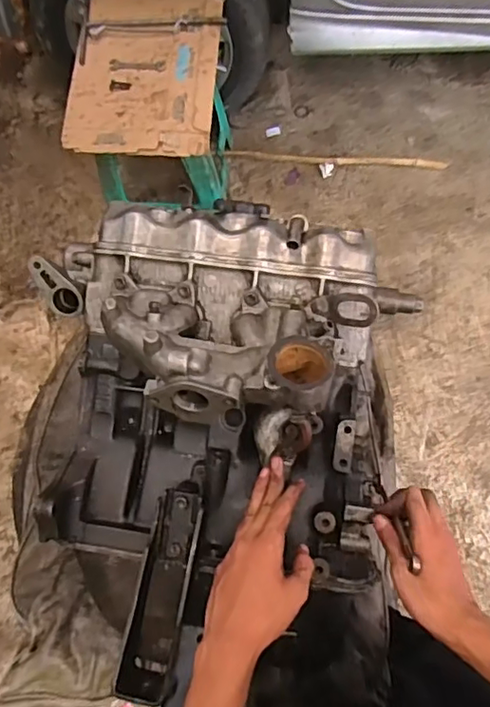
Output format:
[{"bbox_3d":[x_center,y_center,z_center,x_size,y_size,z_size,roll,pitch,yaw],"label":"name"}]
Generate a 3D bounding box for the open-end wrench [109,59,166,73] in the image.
[{"bbox_3d":[-0.217,-0.583,1.151,0.110,0.009,0.025,-1,72,5],"label":"open-end wrench"}]

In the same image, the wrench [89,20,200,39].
[{"bbox_3d":[-0.208,-0.671,1.174,0.223,0.010,0.031,-5,74,0],"label":"wrench"}]

